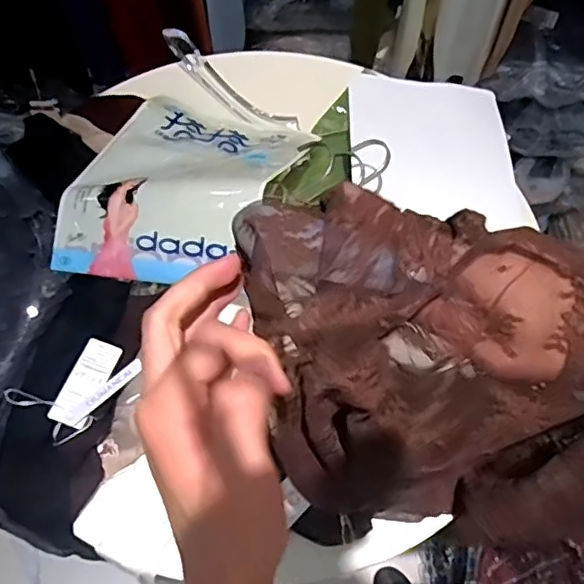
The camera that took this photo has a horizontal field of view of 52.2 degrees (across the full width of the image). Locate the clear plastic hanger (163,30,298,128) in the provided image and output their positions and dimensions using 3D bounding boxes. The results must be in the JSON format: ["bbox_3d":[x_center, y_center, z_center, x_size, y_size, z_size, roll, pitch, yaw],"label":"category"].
[{"bbox_3d":[-0.095,-0.287,0.832,0.249,0.039,0.047,39,70,16],"label":"clear plastic hanger"}]

